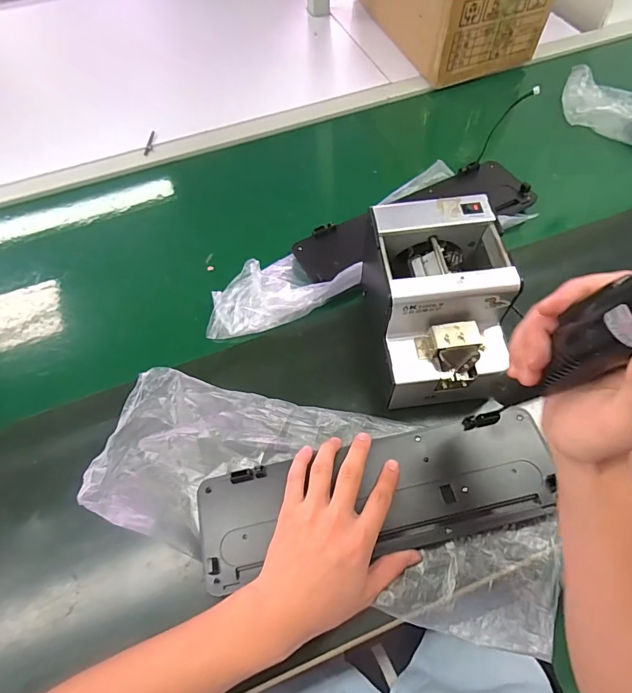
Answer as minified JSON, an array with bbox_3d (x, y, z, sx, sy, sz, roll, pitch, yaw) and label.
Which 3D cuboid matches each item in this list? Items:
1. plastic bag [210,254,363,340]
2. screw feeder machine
[{"bbox_3d":[-0.055,-0.082,0.556,0.199,0.040,0.109,-29,64,-14],"label":"plastic bag"},{"bbox_3d":[0.130,-0.042,0.464,0.121,0.143,0.174,-6,61,-2],"label":"screw feeder machine"}]

